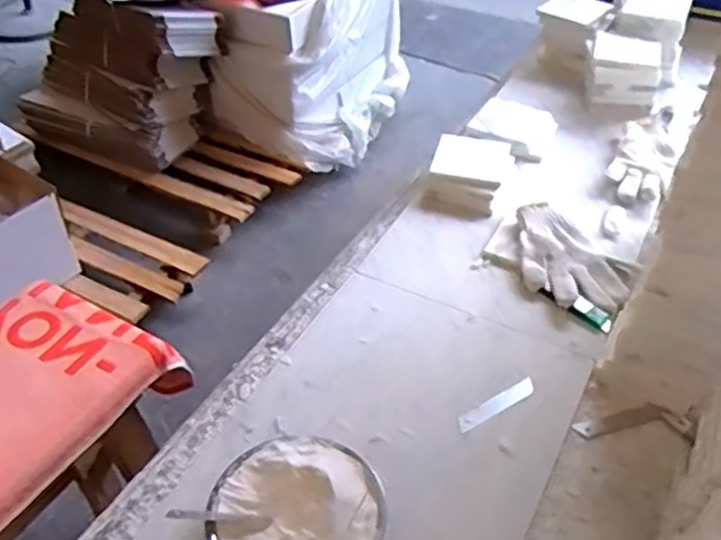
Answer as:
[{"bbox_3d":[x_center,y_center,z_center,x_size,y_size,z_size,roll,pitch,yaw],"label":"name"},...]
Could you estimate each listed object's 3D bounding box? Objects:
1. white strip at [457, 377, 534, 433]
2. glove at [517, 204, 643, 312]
[{"bbox_3d":[0.144,0.141,0.770,0.104,0.004,0.020,-23,44,-25],"label":"white strip"},{"bbox_3d":[0.254,-0.011,0.905,0.168,0.030,0.122,34,54,31],"label":"glove"}]

